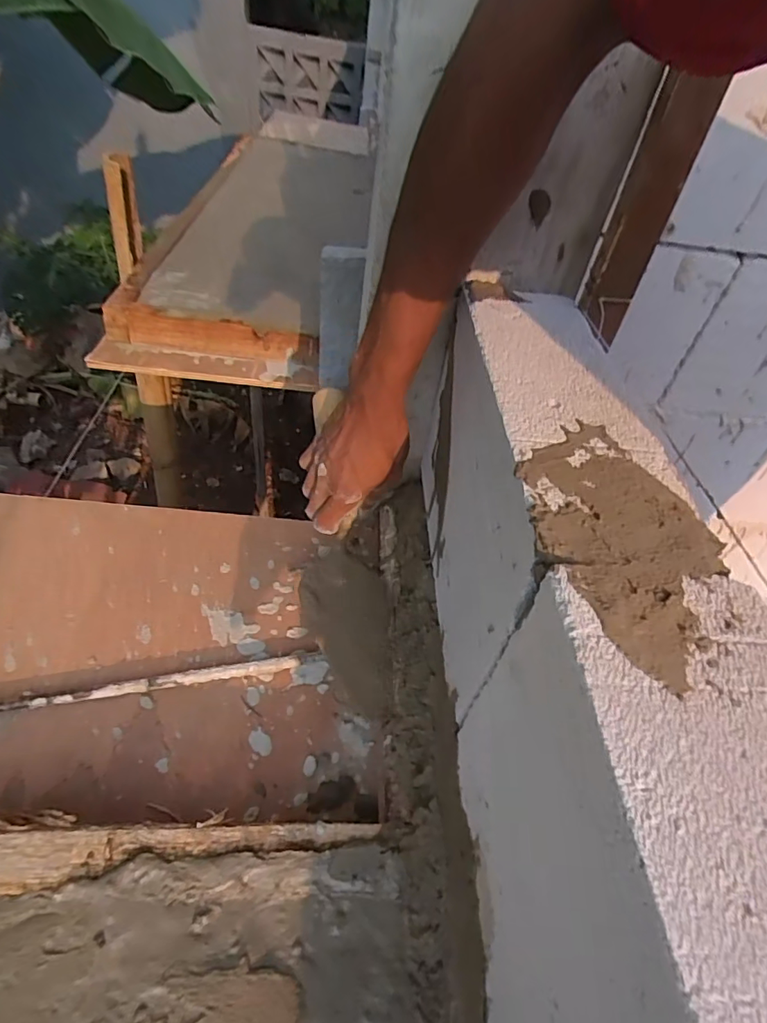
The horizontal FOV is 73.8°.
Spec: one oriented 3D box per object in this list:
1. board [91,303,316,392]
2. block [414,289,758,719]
[{"bbox_3d":[-0.288,-0.269,0.840,0.352,0.077,0.092,6,45,1],"label":"board"},{"bbox_3d":[0.103,-0.003,0.374,0.100,0.180,0.316,5,45,-6],"label":"block"}]

